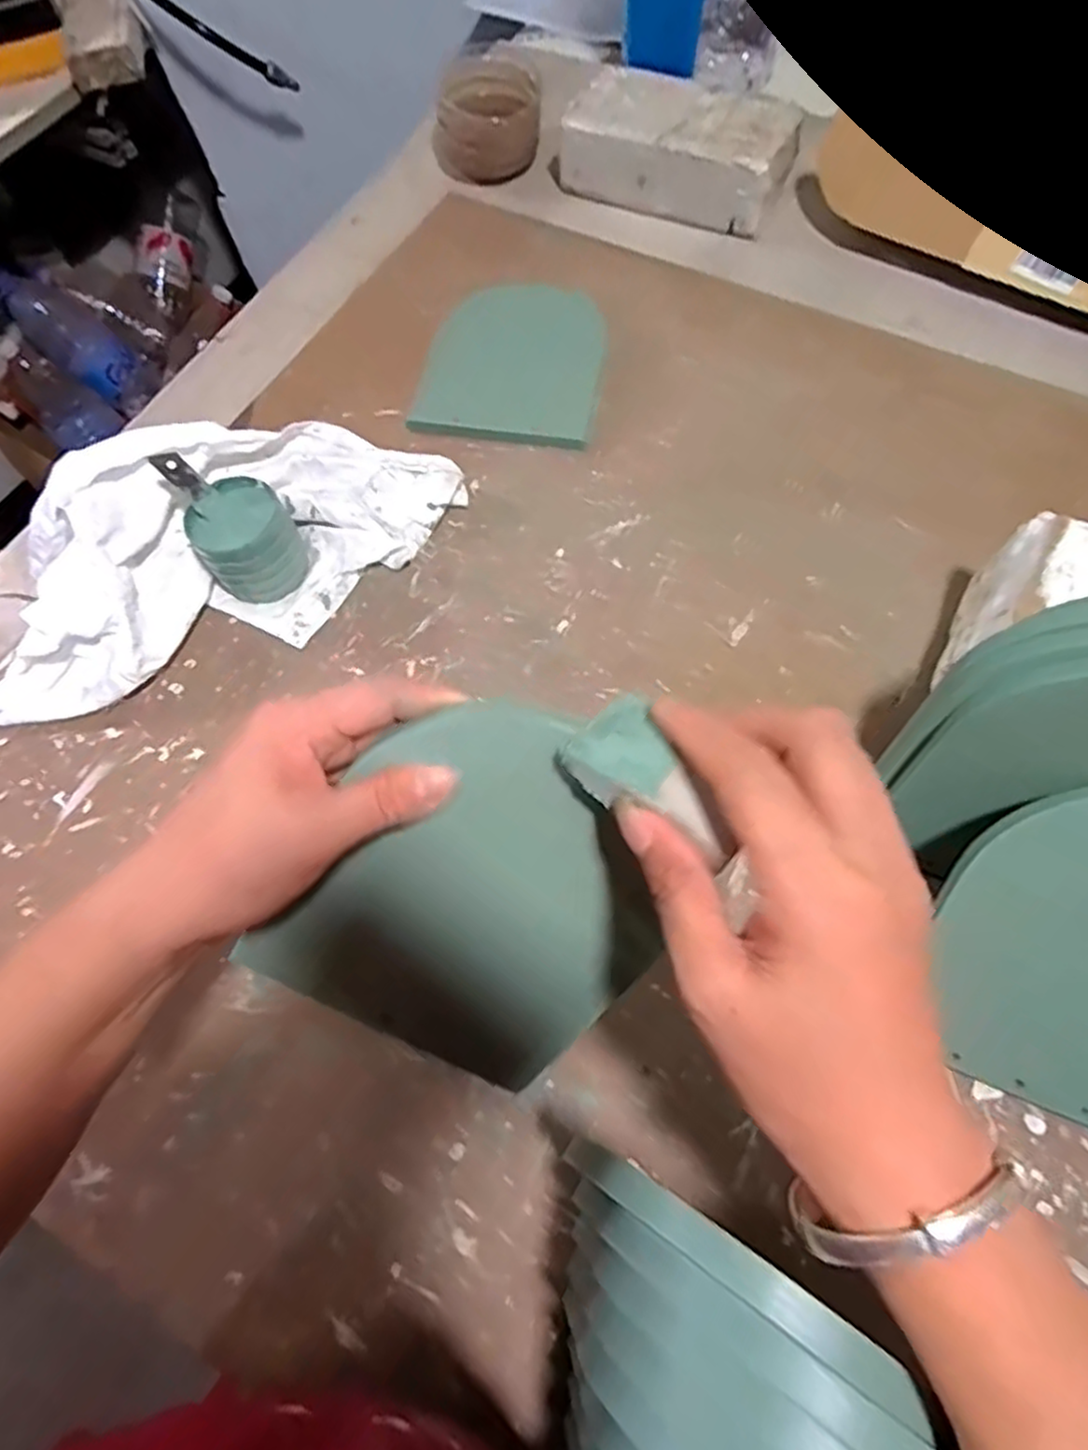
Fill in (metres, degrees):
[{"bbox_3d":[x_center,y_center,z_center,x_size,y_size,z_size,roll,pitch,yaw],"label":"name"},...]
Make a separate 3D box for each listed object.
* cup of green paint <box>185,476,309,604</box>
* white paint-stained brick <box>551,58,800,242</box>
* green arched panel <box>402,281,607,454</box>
[{"bbox_3d":[-0.209,-0.128,0.499,0.068,0.064,0.065,-1,67,3],"label":"cup of green paint"},{"bbox_3d":[0.120,-0.540,0.657,0.219,0.070,0.090,23,70,12],"label":"white paint-stained brick"},{"bbox_3d":[-0.024,-0.299,0.574,0.140,0.022,0.147,11,77,4],"label":"green arched panel"}]

